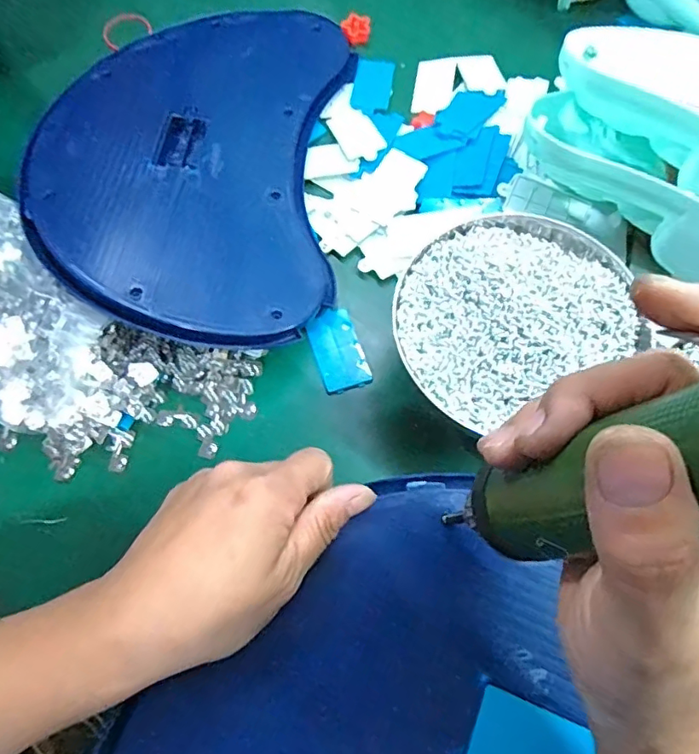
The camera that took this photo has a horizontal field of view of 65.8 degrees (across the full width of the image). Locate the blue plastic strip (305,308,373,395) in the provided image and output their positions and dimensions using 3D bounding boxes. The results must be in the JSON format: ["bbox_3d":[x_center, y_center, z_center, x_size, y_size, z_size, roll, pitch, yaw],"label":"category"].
[{"bbox_3d":[-0.009,-0.019,0.383,0.033,0.011,0.060,-17,69,-8],"label":"blue plastic strip"}]

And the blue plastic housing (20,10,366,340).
[{"bbox_3d":[-0.118,-0.175,0.422,0.220,0.057,0.315,3,70,1],"label":"blue plastic housing"}]

